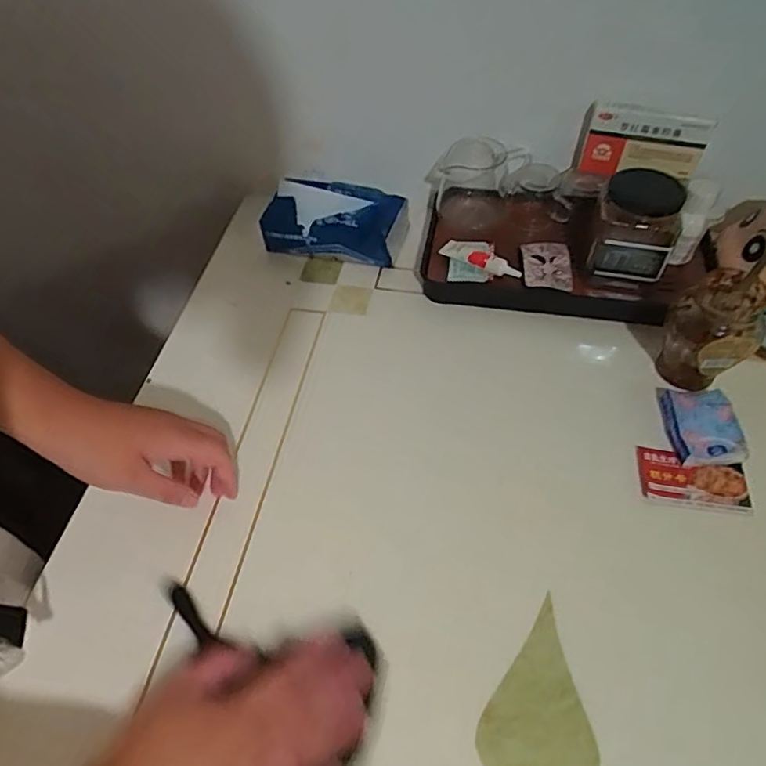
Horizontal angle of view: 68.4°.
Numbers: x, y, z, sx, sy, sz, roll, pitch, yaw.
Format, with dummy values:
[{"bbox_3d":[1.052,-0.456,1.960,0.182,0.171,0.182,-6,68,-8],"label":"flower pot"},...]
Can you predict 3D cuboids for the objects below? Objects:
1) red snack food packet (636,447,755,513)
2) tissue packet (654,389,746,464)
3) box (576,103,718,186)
[{"bbox_3d":[0.272,0.085,0.495,0.090,0.007,0.051,10,58,7],"label":"red snack food packet"},{"bbox_3d":[0.291,0.040,0.520,0.060,0.028,0.077,0,57,1],"label":"tissue packet"},{"bbox_3d":[0.274,-0.253,0.598,0.121,0.082,0.021,20,60,13],"label":"box"}]

